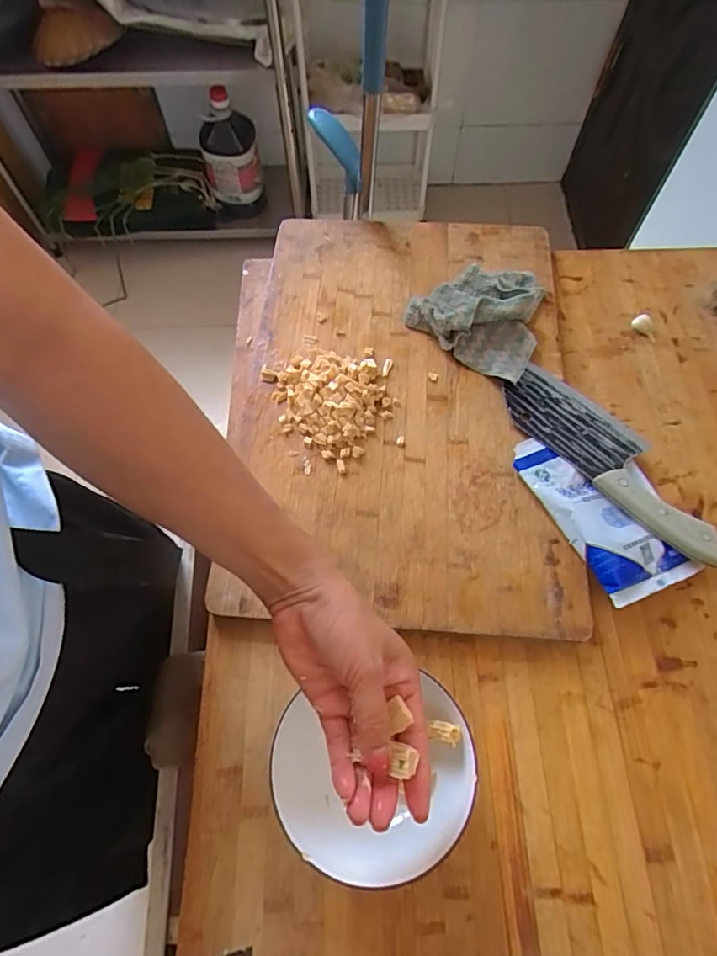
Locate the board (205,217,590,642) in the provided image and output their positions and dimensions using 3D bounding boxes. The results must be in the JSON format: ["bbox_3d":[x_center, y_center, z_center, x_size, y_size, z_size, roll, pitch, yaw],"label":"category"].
[{"bbox_3d":[0.042,-0.098,0.545,0.328,0.026,0.480,5,65,2],"label":"board"}]

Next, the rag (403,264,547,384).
[{"bbox_3d":[0.145,-0.191,0.573,0.145,0.038,0.141,36,70,15],"label":"rag"}]

